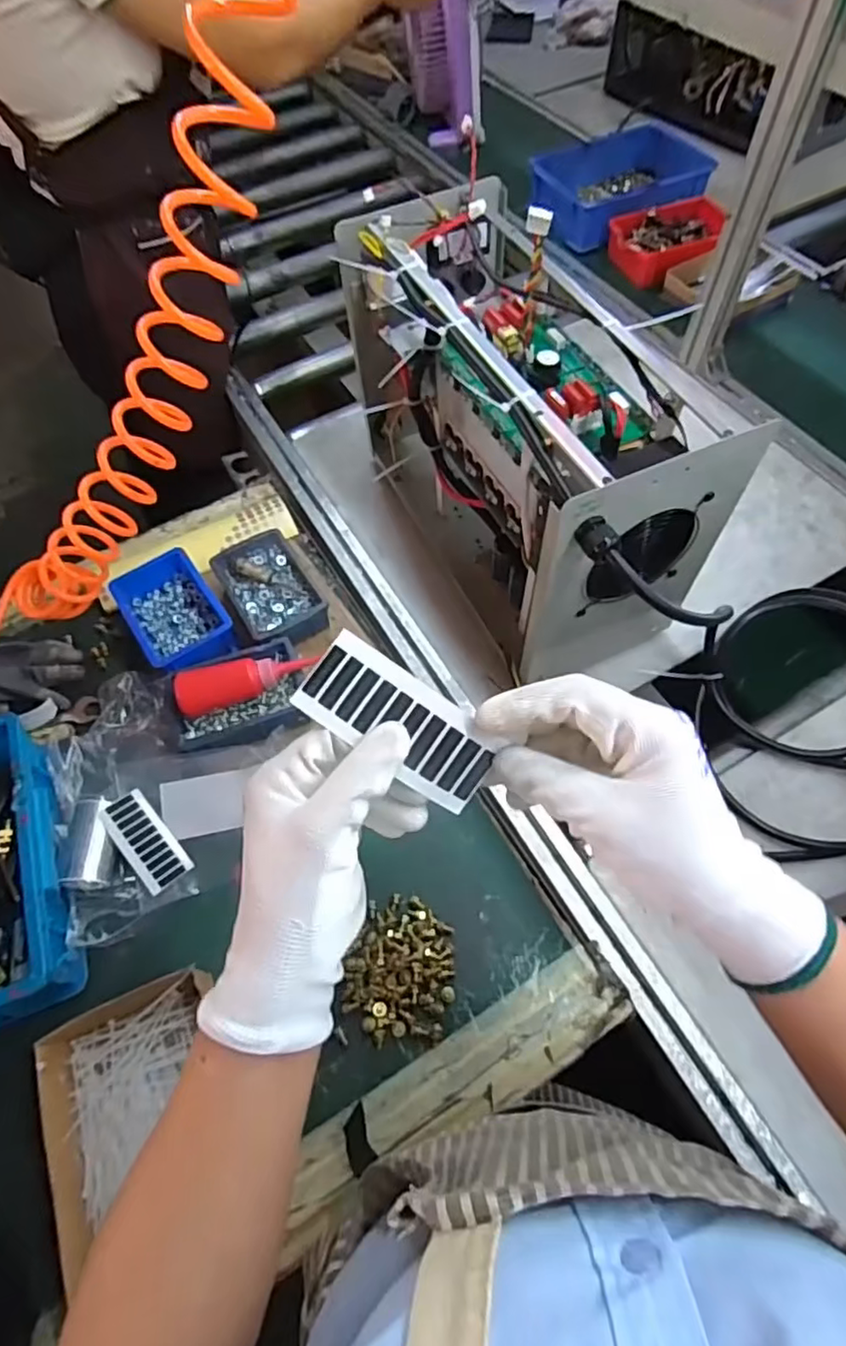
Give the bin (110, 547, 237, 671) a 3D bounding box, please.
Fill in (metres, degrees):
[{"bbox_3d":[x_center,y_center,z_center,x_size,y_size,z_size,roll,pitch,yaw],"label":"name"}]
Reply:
[{"bbox_3d":[-0.293,-0.071,0.735,0.097,0.051,0.165,-34,65,-15],"label":"bin"}]

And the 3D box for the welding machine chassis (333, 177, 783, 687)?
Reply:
[{"bbox_3d":[0.102,-0.236,0.690,0.204,0.302,0.508,-24,63,-10],"label":"welding machine chassis"}]

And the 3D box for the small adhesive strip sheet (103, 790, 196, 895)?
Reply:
[{"bbox_3d":[-0.275,0.166,0.624,0.045,0.006,0.099,-35,85,-33],"label":"small adhesive strip sheet"}]

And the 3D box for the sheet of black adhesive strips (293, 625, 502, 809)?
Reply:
[{"bbox_3d":[-0.011,0.023,0.304,0.096,0.011,0.045,34,82,5],"label":"sheet of black adhesive strips"}]

